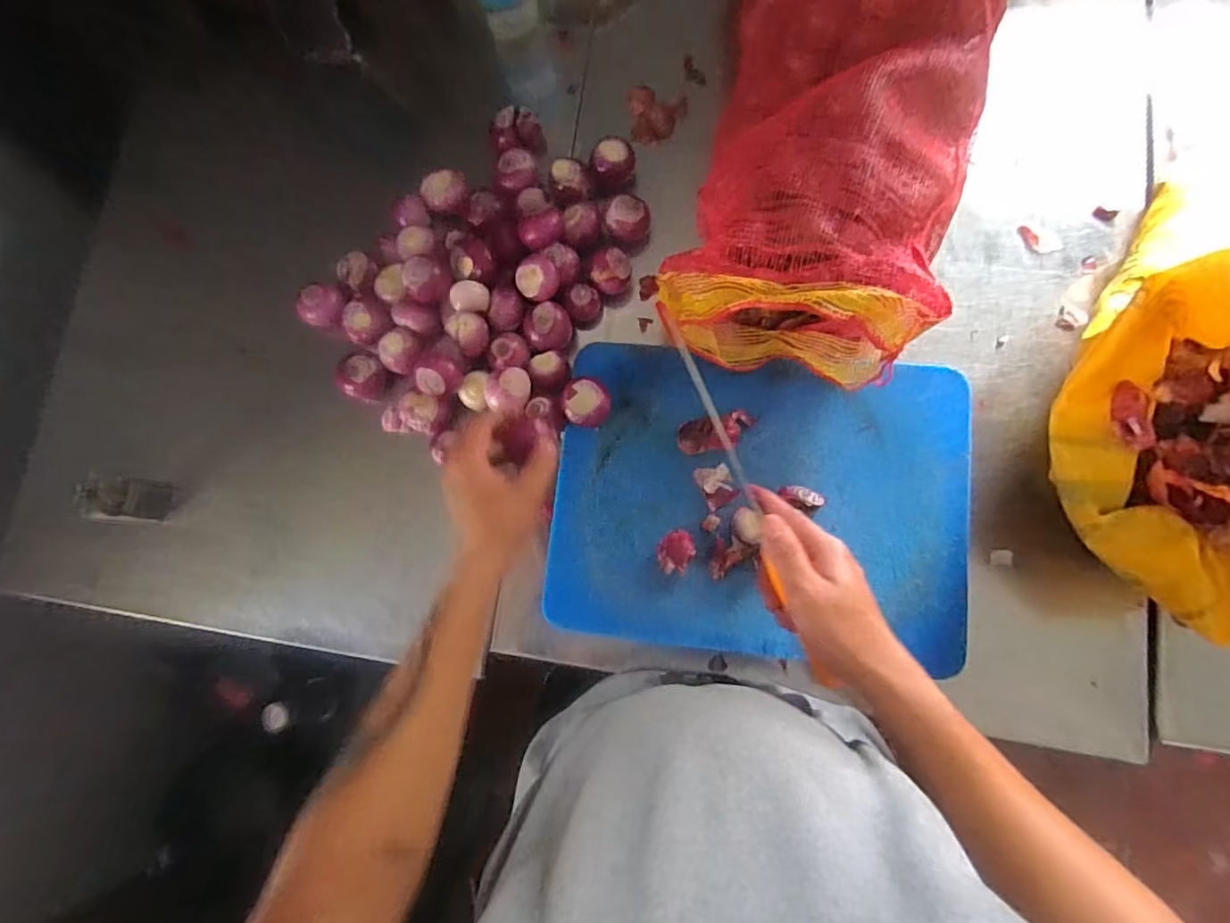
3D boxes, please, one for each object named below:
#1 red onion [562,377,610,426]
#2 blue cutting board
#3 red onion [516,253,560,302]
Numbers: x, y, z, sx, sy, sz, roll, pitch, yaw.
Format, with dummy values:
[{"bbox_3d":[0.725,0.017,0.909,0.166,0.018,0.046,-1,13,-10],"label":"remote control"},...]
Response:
[{"bbox_3d":[-0.027,-0.060,0.567,0.042,0.037,0.048,1,81,7],"label":"red onion"},{"bbox_3d":[0.136,0.035,0.562,0.388,0.019,0.292,5,82,7],"label":"blue cutting board"},{"bbox_3d":[-0.080,-0.193,0.605,0.044,0.037,0.046,-1,81,6],"label":"red onion"}]

